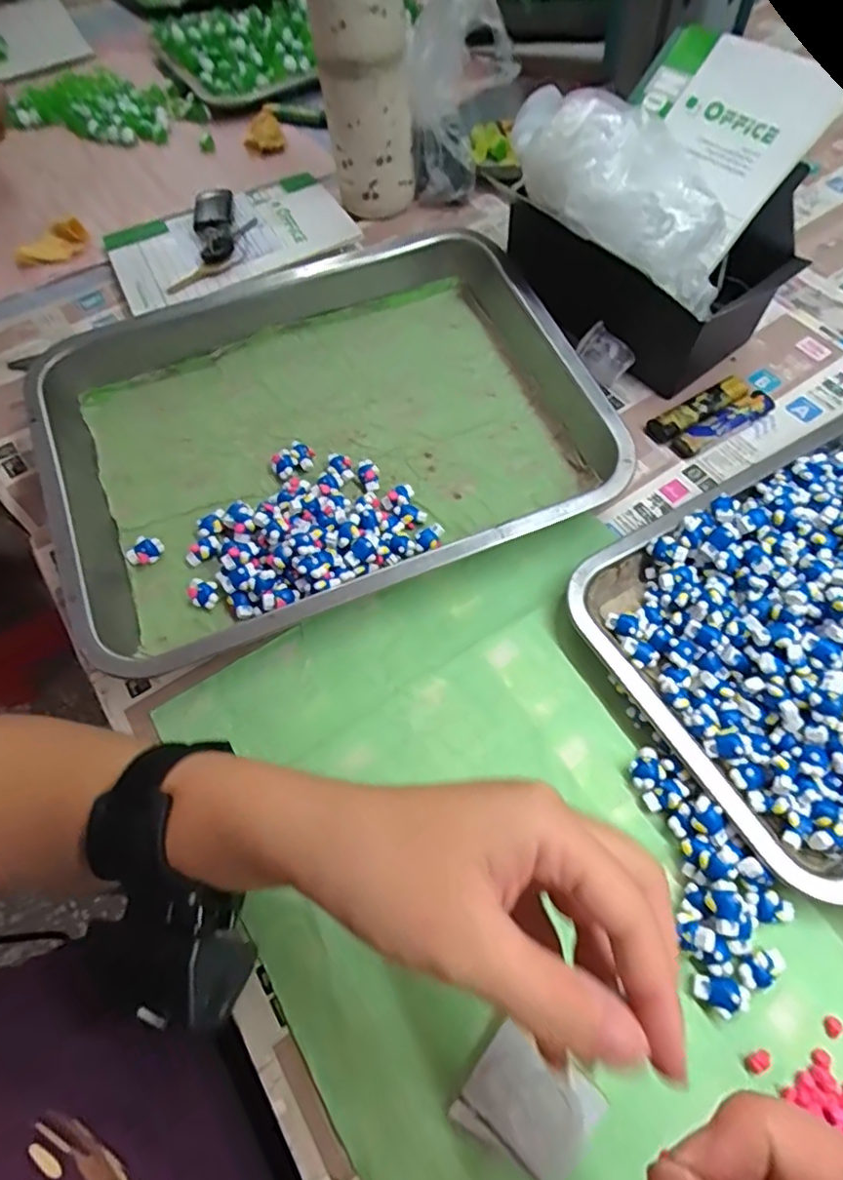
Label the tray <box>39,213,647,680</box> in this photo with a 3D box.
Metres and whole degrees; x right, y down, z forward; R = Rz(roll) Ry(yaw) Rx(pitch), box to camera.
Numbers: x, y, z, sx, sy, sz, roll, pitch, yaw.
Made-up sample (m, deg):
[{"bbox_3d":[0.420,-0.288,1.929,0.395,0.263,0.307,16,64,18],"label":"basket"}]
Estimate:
[{"bbox_3d":[-0.076,-0.108,0.412,0.359,0.052,0.278,-22,62,-8],"label":"tray"}]

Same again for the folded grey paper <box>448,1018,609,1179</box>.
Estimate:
[{"bbox_3d":[0.045,0.215,0.249,0.047,0.010,0.044,34,69,20],"label":"folded grey paper"}]

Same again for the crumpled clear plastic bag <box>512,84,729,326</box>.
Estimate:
[{"bbox_3d":[0.139,-0.257,0.389,0.170,0.054,0.072,44,71,1],"label":"crumpled clear plastic bag"}]

